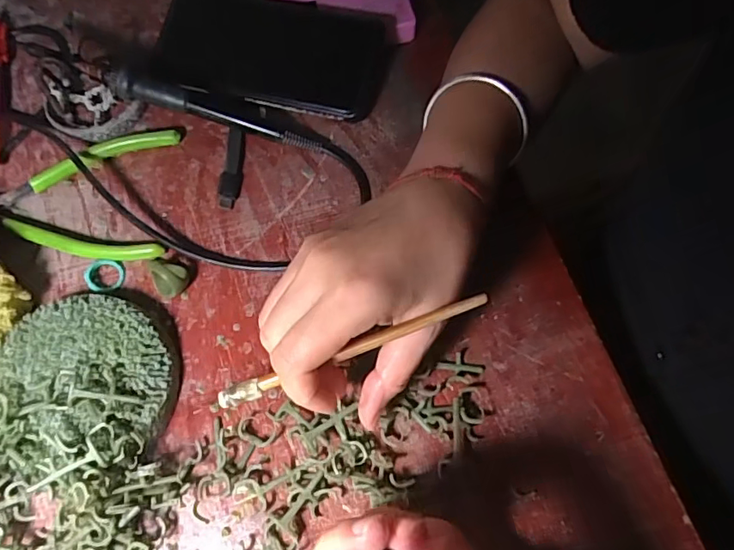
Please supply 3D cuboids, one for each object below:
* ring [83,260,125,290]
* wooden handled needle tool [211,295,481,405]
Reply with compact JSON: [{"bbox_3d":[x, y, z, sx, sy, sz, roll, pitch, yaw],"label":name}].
[{"bbox_3d":[-0.166,0.000,0.325,0.023,0.006,0.020,1,67,0],"label":"ring"},{"bbox_3d":[-0.009,0.038,0.251,0.142,0.005,0.009,-21,68,8],"label":"wooden handled needle tool"}]

